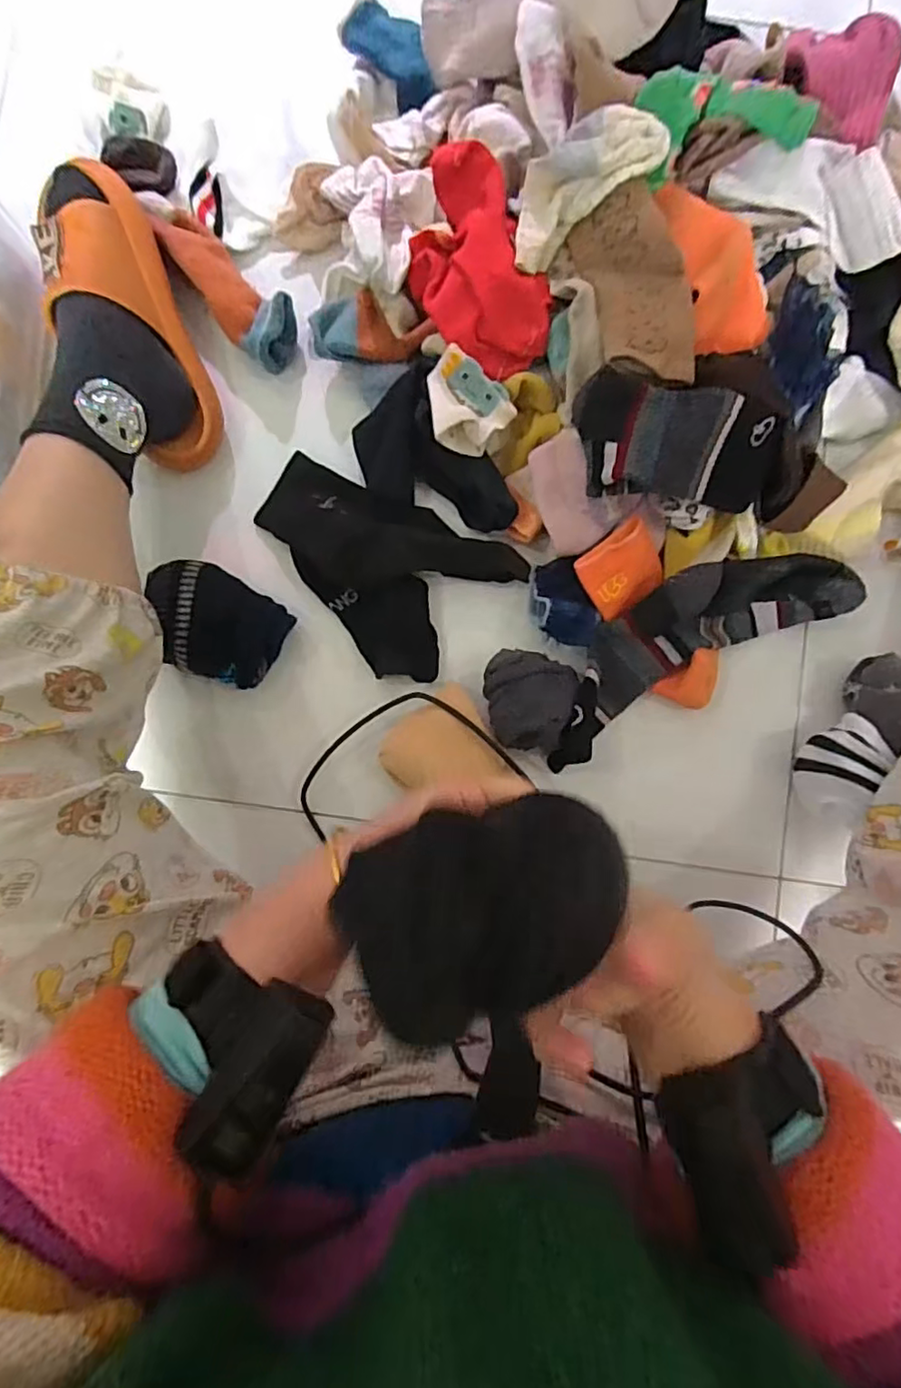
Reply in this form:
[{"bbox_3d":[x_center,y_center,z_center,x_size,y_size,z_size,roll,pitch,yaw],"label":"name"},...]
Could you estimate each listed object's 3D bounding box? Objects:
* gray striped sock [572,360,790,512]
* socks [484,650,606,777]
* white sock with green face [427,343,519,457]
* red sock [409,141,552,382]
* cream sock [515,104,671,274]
[{"bbox_3d":[0.177,-0.192,0.480,0.158,0.074,0.085,4,86,-1],"label":"gray striped sock"},{"bbox_3d":[0.078,0.009,0.517,0.108,0.061,0.088,25,86,0],"label":"socks"},{"bbox_3d":[0.010,-0.233,0.503,0.075,0.032,0.061,35,86,1],"label":"white sock with green face"},{"bbox_3d":[0.020,-0.341,0.497,0.094,0.052,0.173,-23,87,-3],"label":"red sock"},{"bbox_3d":[0.092,-0.384,0.460,0.125,0.028,0.065,-36,88,21],"label":"cream sock"}]

